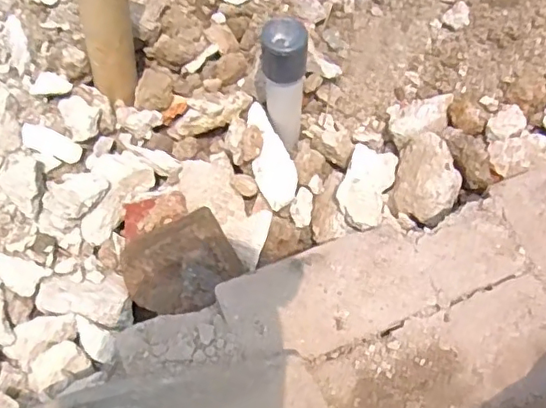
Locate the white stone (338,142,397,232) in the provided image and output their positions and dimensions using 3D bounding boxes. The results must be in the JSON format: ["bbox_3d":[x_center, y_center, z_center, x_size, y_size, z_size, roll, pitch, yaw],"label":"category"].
[{"bbox_3d":[0.121,-0.016,0.764,0.063,0.032,0.135,20,52,9],"label":"white stone"}]

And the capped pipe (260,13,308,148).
[{"bbox_3d":[0.014,-0.148,0.747,0.053,0.206,0.059,9,64,4],"label":"capped pipe"}]

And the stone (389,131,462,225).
[{"bbox_3d":[0.201,-0.032,0.750,0.079,0.054,0.108,15,65,7],"label":"stone"}]

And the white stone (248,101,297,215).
[{"bbox_3d":[-0.002,-0.066,0.793,0.056,0.026,0.144,-14,91,-8],"label":"white stone"}]

